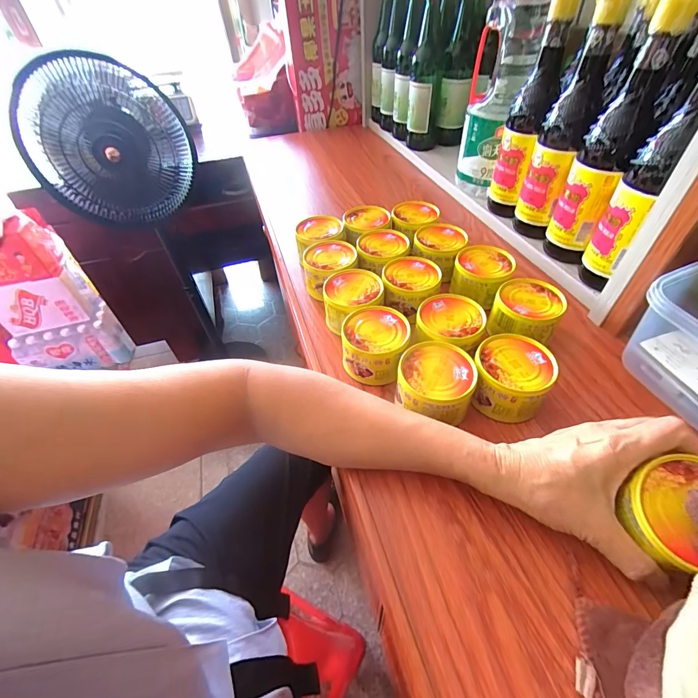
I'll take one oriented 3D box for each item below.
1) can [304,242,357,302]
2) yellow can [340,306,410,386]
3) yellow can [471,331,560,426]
[{"bbox_3d":[-0.022,-0.108,0.476,0.079,0.047,0.077,-2,47,2],"label":"can"},{"bbox_3d":[0.029,-0.006,0.379,0.069,0.044,0.076,2,49,8],"label":"yellow can"},{"bbox_3d":[0.156,0.026,0.343,0.066,0.043,0.074,10,48,12],"label":"yellow can"}]

